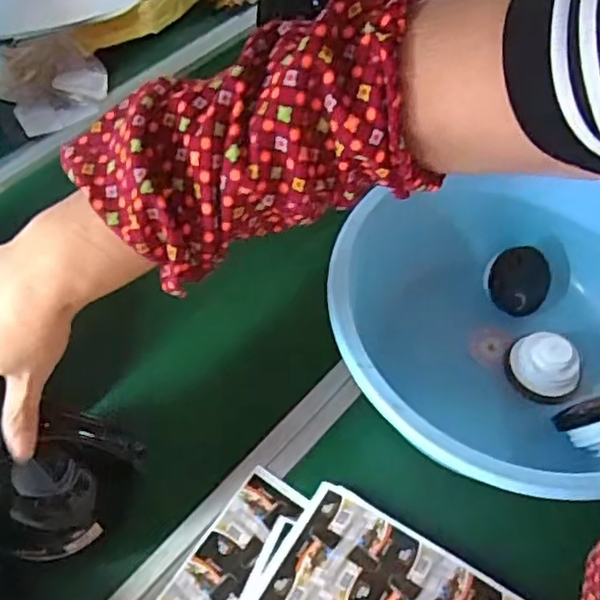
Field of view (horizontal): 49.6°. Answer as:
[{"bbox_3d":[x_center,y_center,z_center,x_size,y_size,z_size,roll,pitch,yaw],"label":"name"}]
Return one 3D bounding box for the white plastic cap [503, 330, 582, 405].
[{"bbox_3d":[0.253,0.064,0.679,0.057,0.056,0.067,-4,54,-2],"label":"white plastic cap"}]

